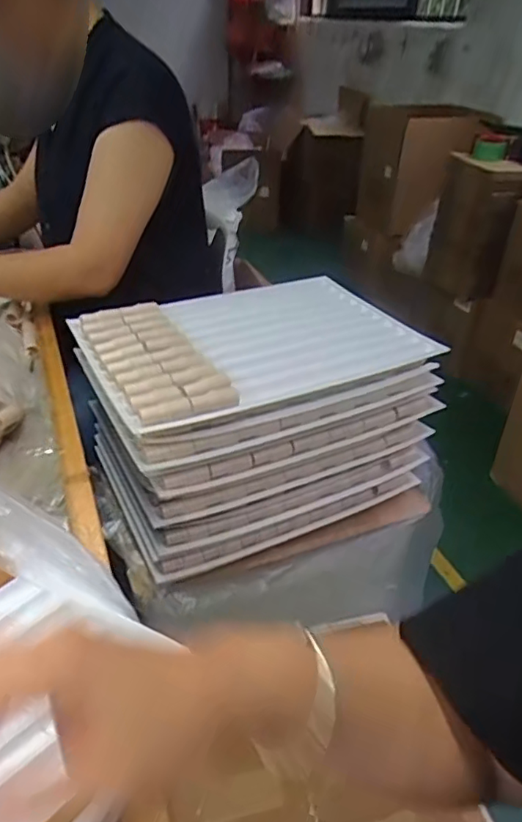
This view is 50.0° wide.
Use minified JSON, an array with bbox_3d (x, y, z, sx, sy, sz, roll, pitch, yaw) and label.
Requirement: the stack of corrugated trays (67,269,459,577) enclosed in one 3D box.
[{"bbox_3d":[-0.009,-0.011,0.861,0.450,0.267,0.300,-17,40,-24],"label":"stack of corrugated trays"}]

